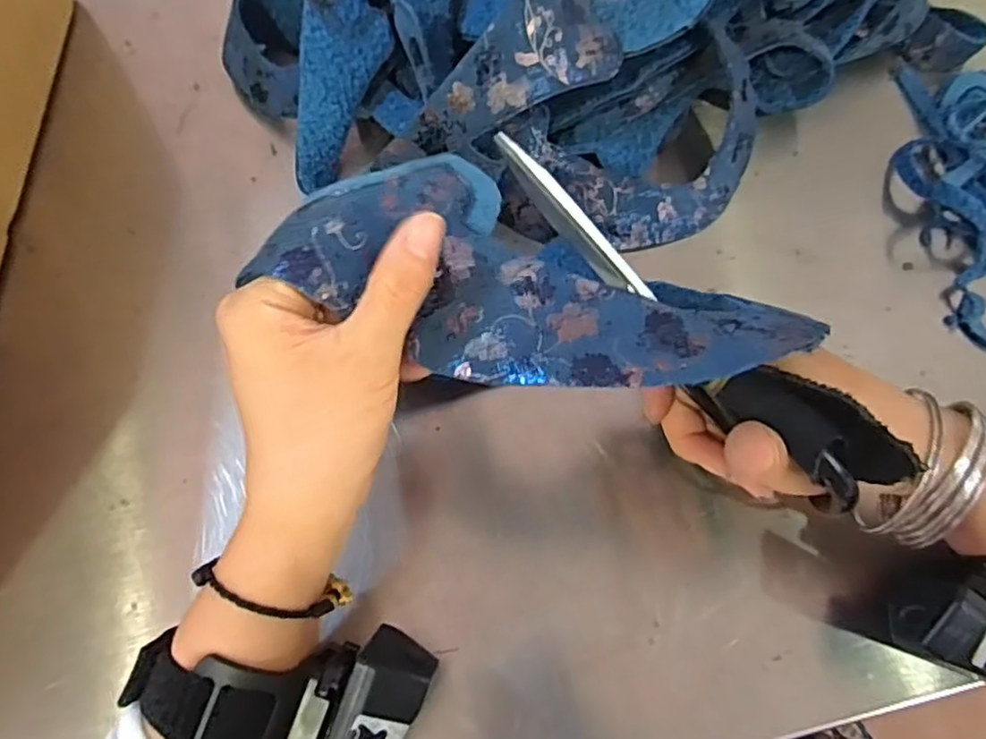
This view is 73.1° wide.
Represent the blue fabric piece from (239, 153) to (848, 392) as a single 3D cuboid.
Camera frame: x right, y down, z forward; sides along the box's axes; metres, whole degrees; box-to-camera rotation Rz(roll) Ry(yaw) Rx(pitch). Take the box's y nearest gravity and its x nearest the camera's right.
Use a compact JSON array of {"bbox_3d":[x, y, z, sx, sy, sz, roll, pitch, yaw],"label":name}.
[{"bbox_3d":[0.013,-0.030,0.238,0.185,0.019,0.072,18,66,8],"label":"blue fabric piece"}]

